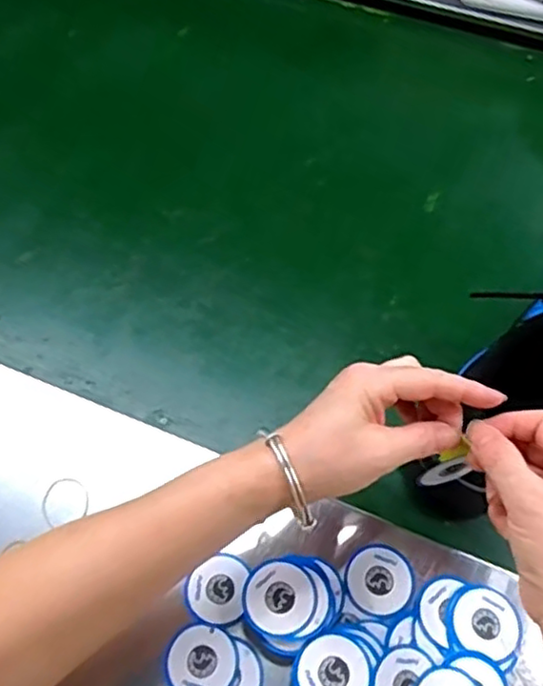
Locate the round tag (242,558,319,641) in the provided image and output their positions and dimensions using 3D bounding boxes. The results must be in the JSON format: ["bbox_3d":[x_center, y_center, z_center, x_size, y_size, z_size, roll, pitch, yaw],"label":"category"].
[{"bbox_3d":[0.006,0.168,0.441,0.047,0.005,0.048,-3,60,5],"label":"round tag"}]

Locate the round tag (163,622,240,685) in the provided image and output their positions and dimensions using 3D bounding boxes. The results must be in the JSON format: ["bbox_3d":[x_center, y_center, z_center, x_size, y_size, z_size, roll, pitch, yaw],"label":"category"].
[{"bbox_3d":[-0.046,0.210,0.437,0.046,0.004,0.047,0,64,-1],"label":"round tag"}]

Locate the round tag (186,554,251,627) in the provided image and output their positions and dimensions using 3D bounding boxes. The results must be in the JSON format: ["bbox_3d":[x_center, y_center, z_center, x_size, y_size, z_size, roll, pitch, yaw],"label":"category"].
[{"bbox_3d":[-0.037,0.171,0.465,0.039,0.006,0.046,13,65,6],"label":"round tag"}]

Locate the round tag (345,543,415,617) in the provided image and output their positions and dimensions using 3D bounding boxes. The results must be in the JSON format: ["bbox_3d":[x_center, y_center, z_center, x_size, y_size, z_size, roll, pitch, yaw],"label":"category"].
[{"bbox_3d":[0.076,0.166,0.468,0.045,0.006,0.047,0,64,-1],"label":"round tag"}]

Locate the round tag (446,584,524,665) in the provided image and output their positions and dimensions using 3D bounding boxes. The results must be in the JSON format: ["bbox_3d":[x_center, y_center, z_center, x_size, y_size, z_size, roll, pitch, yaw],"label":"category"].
[{"bbox_3d":[0.144,0.186,0.446,0.050,0.004,0.044,21,58,5],"label":"round tag"}]

